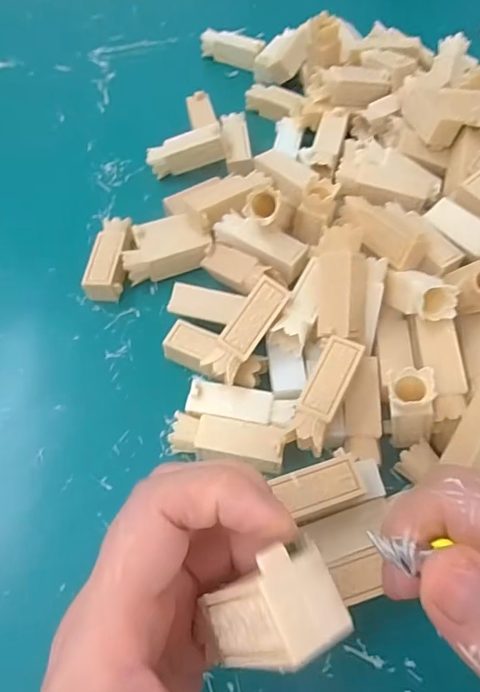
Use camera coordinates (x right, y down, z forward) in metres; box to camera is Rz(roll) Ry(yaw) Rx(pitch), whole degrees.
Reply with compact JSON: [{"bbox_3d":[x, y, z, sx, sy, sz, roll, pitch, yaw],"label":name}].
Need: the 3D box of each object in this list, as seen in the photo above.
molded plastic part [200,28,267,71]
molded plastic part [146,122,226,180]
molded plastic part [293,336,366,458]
[{"bbox_3d":[-0.007,-0.290,0.479,0.062,0.020,0.020,24,63,15],"label":"molded plastic part"},{"bbox_3d":[-0.042,-0.153,0.389,0.061,0.021,0.020,-16,59,9],"label":"molded plastic part"},{"bbox_3d":[0.045,0.027,0.261,0.020,0.021,0.063,23,63,15],"label":"molded plastic part"}]

